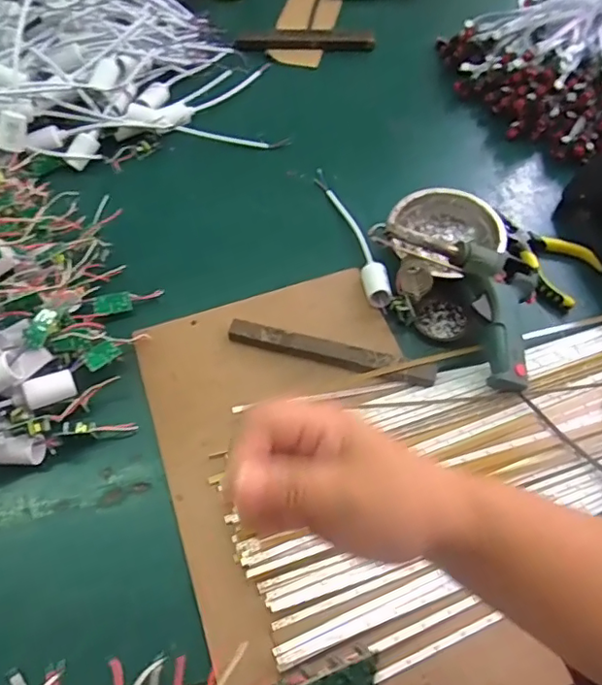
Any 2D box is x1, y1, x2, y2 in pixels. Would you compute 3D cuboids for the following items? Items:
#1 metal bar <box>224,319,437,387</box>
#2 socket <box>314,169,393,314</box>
[{"bbox_3d":[0.030,0.008,0.567,0.211,0.015,0.024,14,62,7],"label":"metal bar"},{"bbox_3d":[0.061,-0.130,0.651,0.029,0.029,0.221,-14,63,-8],"label":"socket"}]

